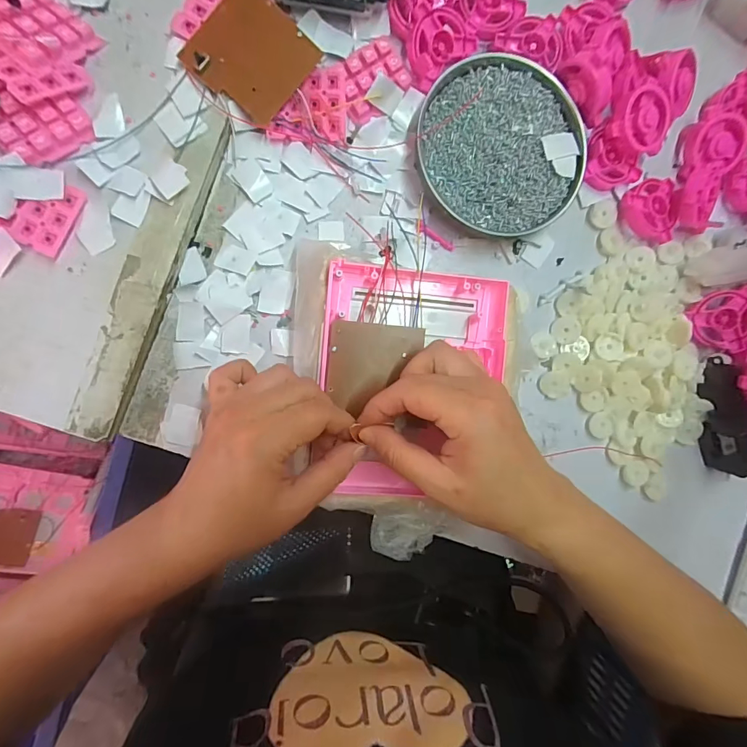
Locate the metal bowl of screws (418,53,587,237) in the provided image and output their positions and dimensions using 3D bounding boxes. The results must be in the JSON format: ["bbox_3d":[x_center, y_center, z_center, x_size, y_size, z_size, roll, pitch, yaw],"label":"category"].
[{"bbox_3d":[0.102,-0.179,0.340,0.120,0.022,0.134,-44,97,-4],"label":"metal bowl of screws"}]

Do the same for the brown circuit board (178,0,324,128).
[{"bbox_3d":[-0.086,-0.226,0.303,0.070,0.006,0.071,39,98,-18],"label":"brown circuit board"}]

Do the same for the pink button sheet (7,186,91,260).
[{"bbox_3d":[-0.223,-0.108,0.292,0.034,0.008,0.049,28,88,-8],"label":"pink button sheet"}]

